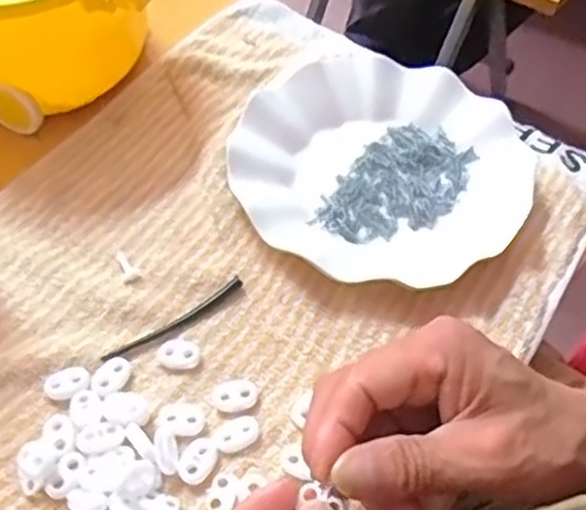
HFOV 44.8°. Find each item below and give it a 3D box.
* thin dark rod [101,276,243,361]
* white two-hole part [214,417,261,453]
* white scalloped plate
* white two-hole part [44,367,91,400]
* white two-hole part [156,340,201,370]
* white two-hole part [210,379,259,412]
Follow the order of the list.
[{"bbox_3d":[-0.063,0.036,0.390,0.087,0.005,0.010,-32,61,-23],"label":"thin dark rod"},{"bbox_3d":[-0.027,0.087,0.350,0.023,0.004,0.015,-18,55,-15],"label":"white two-hole part"},{"bbox_3d":[0.056,-0.056,0.450,0.177,0.024,0.180,1,52,-1],"label":"white scalloped plate"},{"bbox_3d":[-0.116,0.065,0.365,0.022,0.004,0.017,-15,54,-13],"label":"white two-hole part"},{"bbox_3d":[-0.060,0.053,0.377,0.023,0.004,0.016,6,52,2],"label":"white two-hole part"},{"bbox_3d":[-0.029,0.072,0.362,0.024,0.004,0.016,-8,53,-8],"label":"white two-hole part"}]

